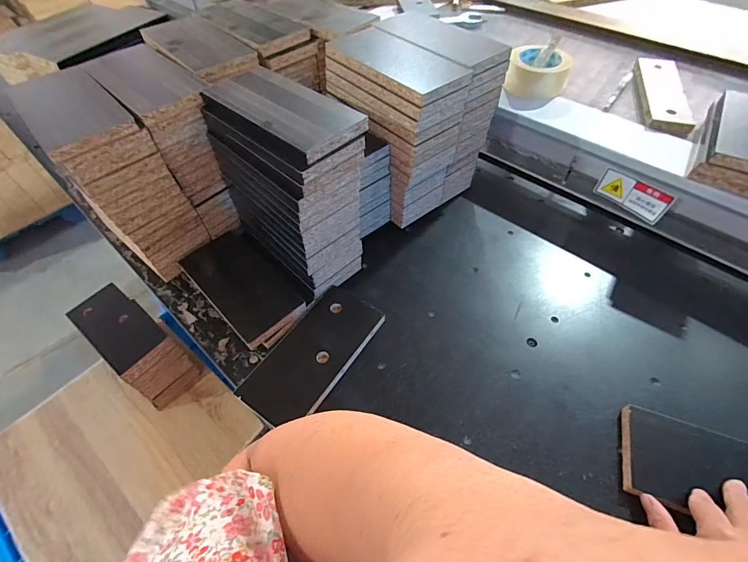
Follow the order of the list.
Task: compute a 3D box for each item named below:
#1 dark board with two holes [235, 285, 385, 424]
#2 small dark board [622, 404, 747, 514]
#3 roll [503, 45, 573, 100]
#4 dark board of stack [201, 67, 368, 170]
[{"bbox_3d":[-0.074,0.090,0.460,0.090,0.017,0.183,29,59,21],"label":"dark board with two holes"},{"bbox_3d":[0.367,0.201,0.375,0.201,0.017,0.090,14,58,10],"label":"small dark board"},{"bbox_3d":[0.286,-0.362,0.646,0.104,0.059,0.095,11,54,9],"label":"roll"},{"bbox_3d":[-0.109,-0.196,0.415,0.192,0.016,0.098,36,62,24],"label":"dark board of stack"}]

